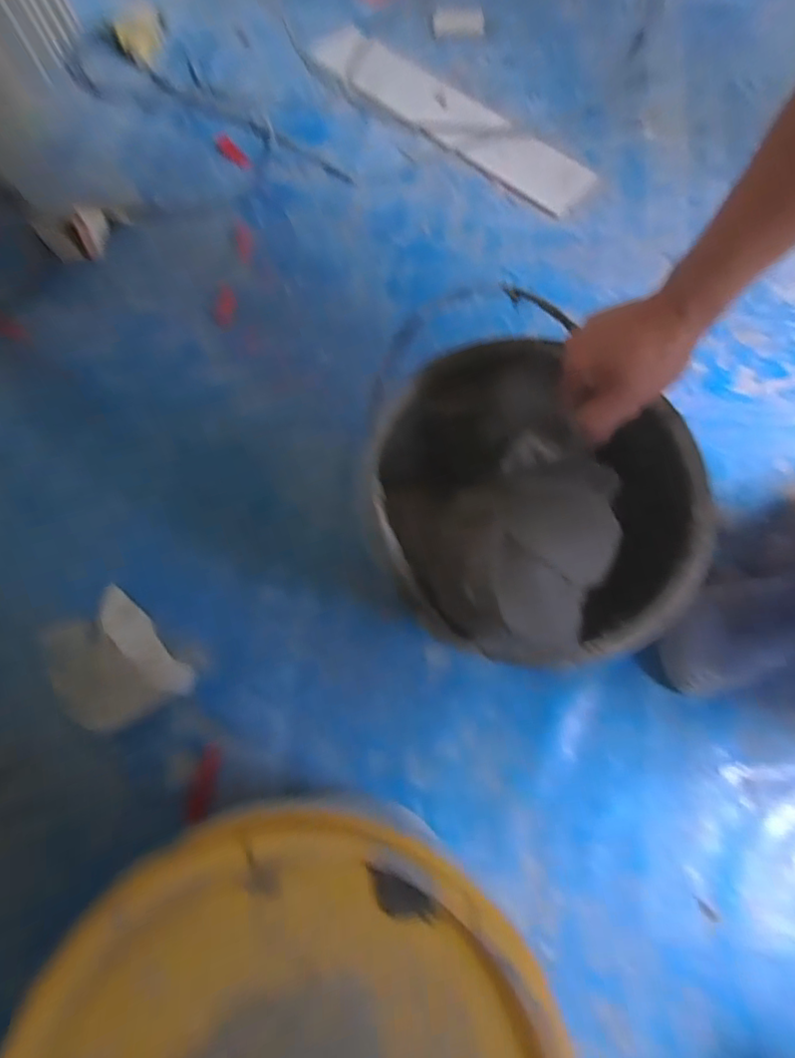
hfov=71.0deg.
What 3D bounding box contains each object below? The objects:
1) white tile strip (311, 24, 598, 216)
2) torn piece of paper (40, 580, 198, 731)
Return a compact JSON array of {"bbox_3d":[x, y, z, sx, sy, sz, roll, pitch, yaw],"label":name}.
[{"bbox_3d":[0.089,-0.748,0.995,0.579,0.014,0.120,36,74,13],"label":"white tile strip"},{"bbox_3d":[-0.354,0.169,0.690,0.131,0.023,0.163,-41,75,-14],"label":"torn piece of paper"}]

